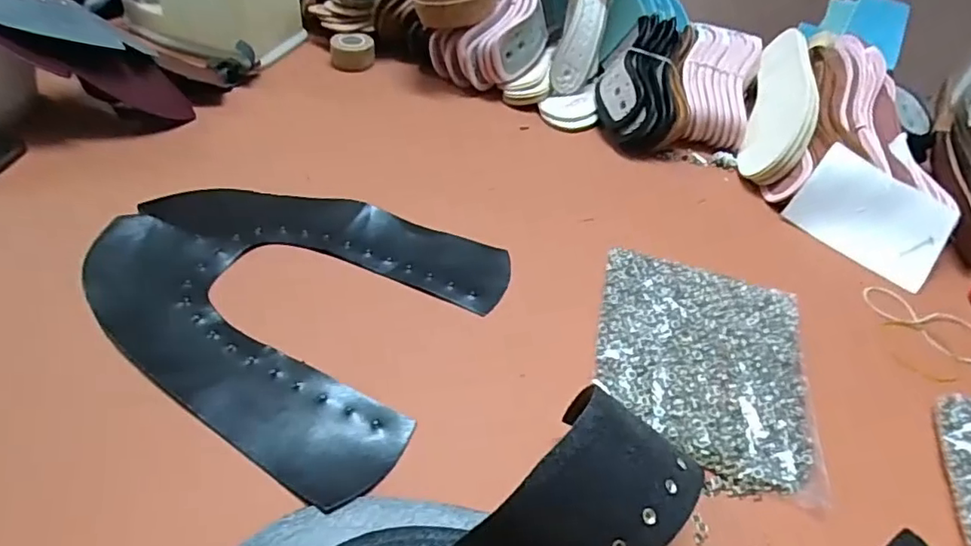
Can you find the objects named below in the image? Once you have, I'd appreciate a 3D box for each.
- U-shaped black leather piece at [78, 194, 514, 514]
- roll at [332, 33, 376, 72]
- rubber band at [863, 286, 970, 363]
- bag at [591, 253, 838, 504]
[{"bbox_3d":[-0.134,0.001,0.414,0.288,0.012,0.223,30,47,20],"label":"U-shaped black leather piece"},{"bbox_3d":[-0.154,-0.257,0.670,0.049,0.026,0.049,-1,44,-11],"label":"roll"},{"bbox_3d":[0.356,0.043,0.464,0.095,0.004,0.054,25,48,20],"label":"rubber band"},{"bbox_3d":[0.151,0.058,0.400,0.144,0.023,0.171,15,43,6],"label":"bag"}]

